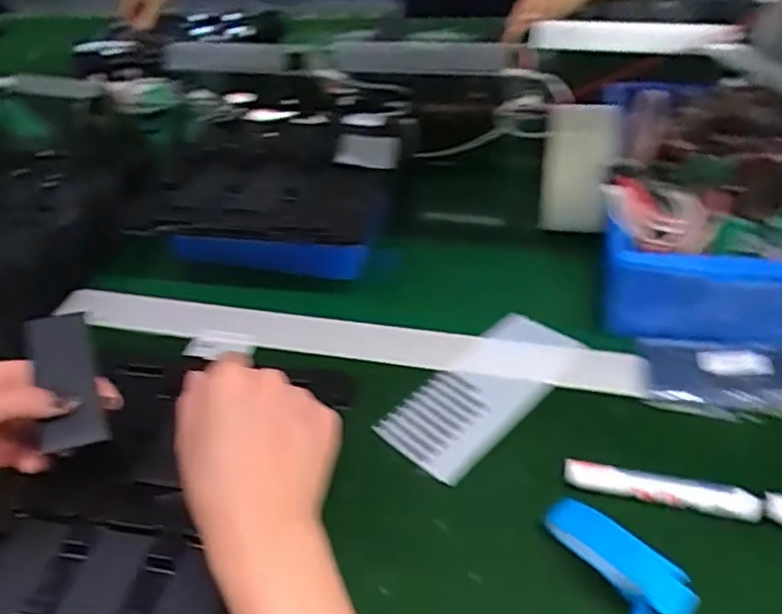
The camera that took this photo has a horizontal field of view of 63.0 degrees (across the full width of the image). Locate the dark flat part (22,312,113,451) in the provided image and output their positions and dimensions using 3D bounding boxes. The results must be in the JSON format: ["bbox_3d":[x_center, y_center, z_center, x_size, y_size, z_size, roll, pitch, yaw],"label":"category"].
[{"bbox_3d":[-0.209,0.047,0.409,0.036,0.013,0.088,-11,67,-27],"label":"dark flat part"}]

